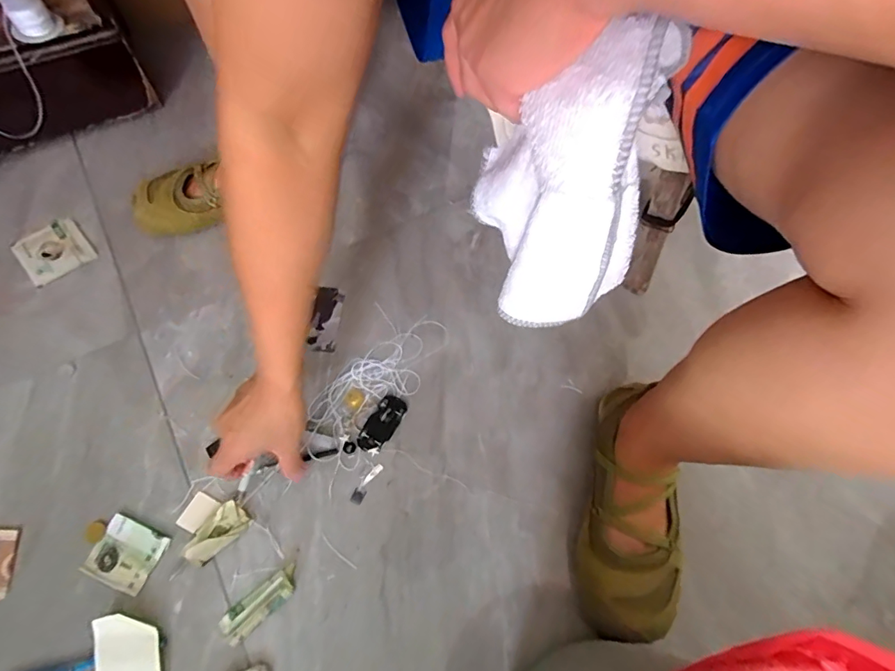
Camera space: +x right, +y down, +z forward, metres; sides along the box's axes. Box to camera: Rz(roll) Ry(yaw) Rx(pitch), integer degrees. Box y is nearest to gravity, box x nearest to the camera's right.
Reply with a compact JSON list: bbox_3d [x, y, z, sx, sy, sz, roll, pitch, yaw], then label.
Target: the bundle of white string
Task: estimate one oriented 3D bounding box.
[{"bbox_3d":[-0.084,0.052,0.539,0.087,0.011,0.198,28,67,9],"label":"bundle of white string"}]

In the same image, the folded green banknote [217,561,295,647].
[{"bbox_3d":[-0.175,0.248,0.439,0.076,0.021,0.030,-38,73,-18],"label":"folded green banknote"}]

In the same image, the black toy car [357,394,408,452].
[{"bbox_3d":[-0.071,0.095,0.518,0.031,0.013,0.066,29,67,10],"label":"black toy car"}]

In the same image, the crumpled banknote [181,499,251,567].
[{"bbox_3d":[-0.225,0.190,0.458,0.031,0.027,0.059,39,69,14],"label":"crumpled banknote"}]

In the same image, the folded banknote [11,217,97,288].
[{"bbox_3d":[-0.495,-0.108,0.595,0.074,0.011,0.079,-38,72,-18],"label":"folded banknote"}]

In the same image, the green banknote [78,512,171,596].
[{"bbox_3d":[-0.310,0.210,0.457,0.064,0.007,0.055,21,66,7],"label":"green banknote"}]

